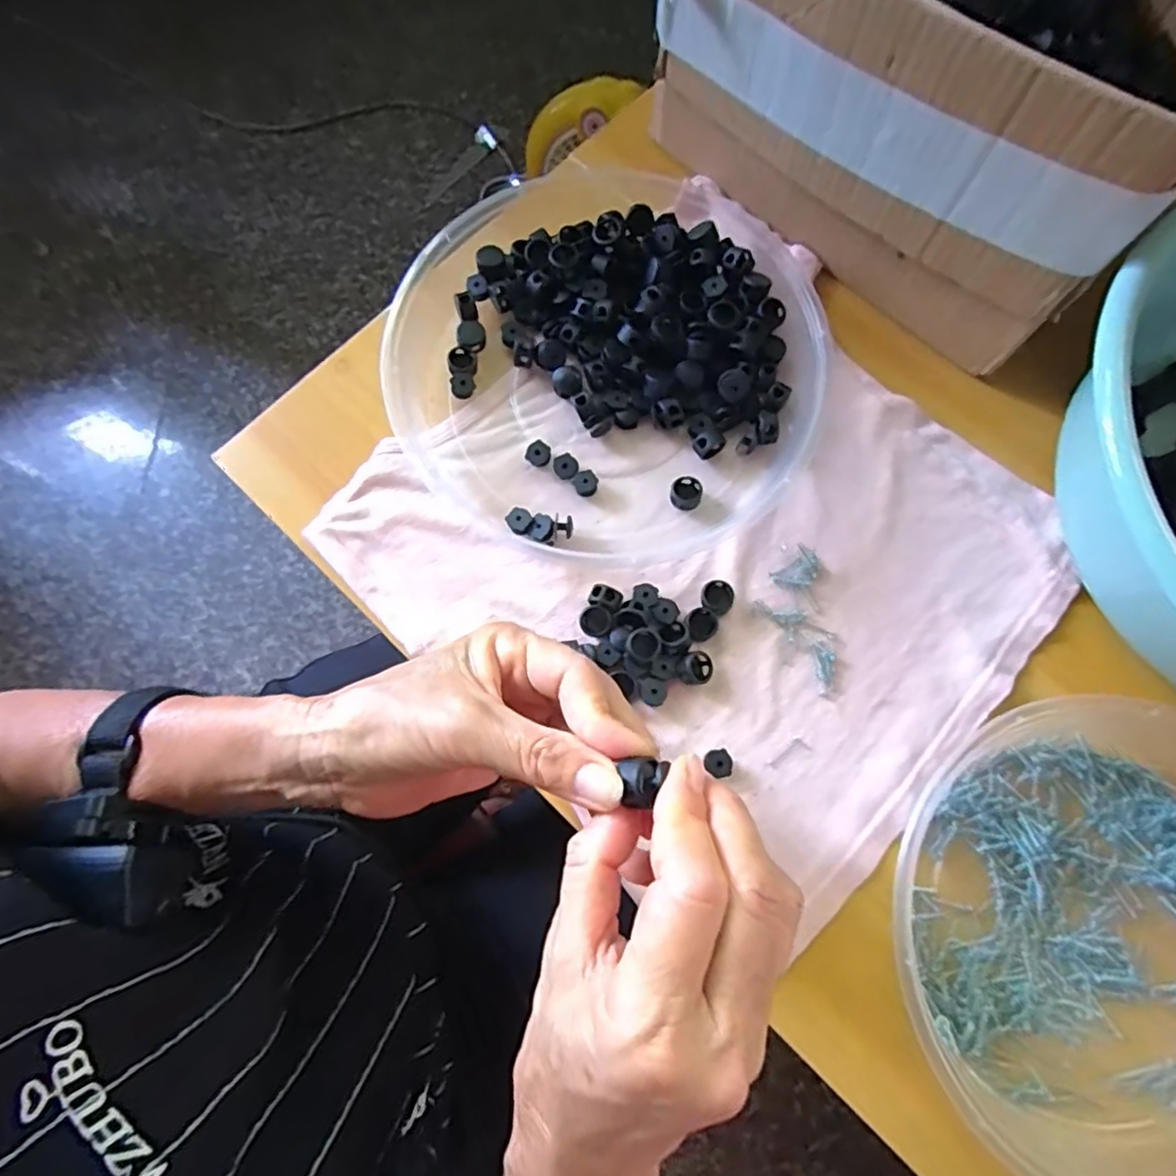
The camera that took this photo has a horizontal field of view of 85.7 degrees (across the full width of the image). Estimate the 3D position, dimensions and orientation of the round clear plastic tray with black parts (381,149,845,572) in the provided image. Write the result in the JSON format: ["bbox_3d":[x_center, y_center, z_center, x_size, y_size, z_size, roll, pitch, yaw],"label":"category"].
[{"bbox_3d":[0.013,-0.125,0.354,0.236,0.033,0.221,0,77,1],"label":"round clear plastic tray with black parts"}]

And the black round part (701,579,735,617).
[{"bbox_3d":[0.069,0.005,0.337,0.016,0.007,0.017,0,77,1],"label":"black round part"}]

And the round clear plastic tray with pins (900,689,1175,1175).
[{"bbox_3d":[0.241,0.160,0.285,0.183,0.039,0.199,0,77,1],"label":"round clear plastic tray with pins"}]

